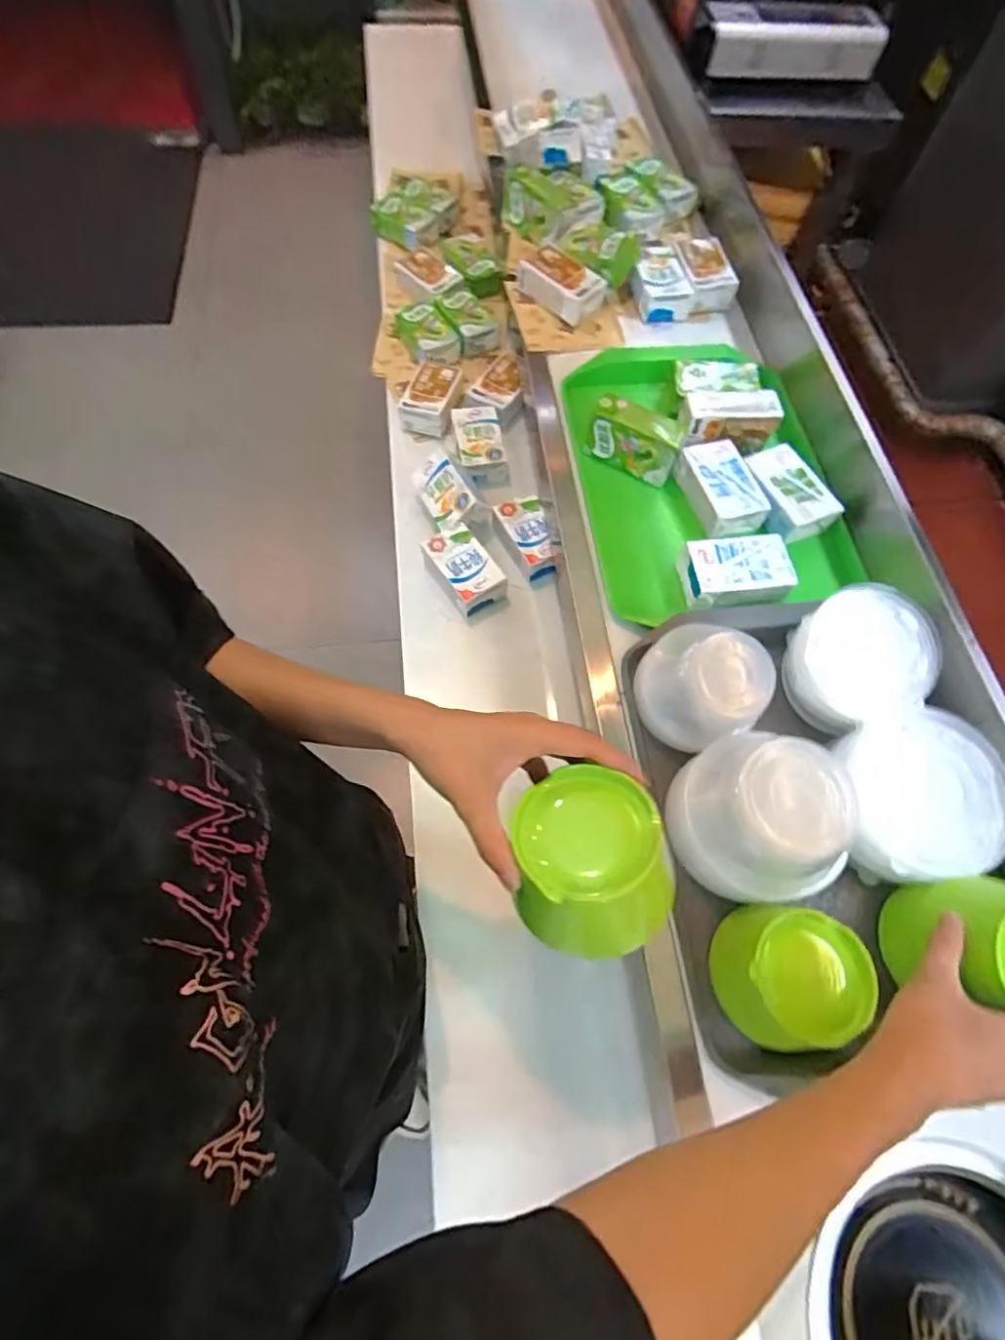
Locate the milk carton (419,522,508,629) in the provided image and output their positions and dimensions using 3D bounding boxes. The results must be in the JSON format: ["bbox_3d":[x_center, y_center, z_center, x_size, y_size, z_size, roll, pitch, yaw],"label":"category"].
[{"bbox_3d":[-0.047,-0.122,0.778,0.067,0.053,0.118,-29,70,-15],"label":"milk carton"}]

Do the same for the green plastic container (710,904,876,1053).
[{"bbox_3d":[0.223,0.240,0.472,0.093,0.069,0.098,14,65,4],"label":"green plastic container"}]

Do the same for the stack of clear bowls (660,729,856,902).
[{"bbox_3d":[0.208,0.118,0.506,0.117,0.109,0.134,7,65,1],"label":"stack of clear bowls"}]

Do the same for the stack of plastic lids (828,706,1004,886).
[{"bbox_3d":[0.366,0.113,0.536,0.130,0.070,0.137,0,65,-3],"label":"stack of plastic lids"}]

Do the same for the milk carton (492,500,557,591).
[{"bbox_3d":[0.034,-0.173,0.795,0.061,0.051,0.116,-19,80,-11],"label":"milk carton"}]

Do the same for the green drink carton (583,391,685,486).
[{"bbox_3d":[0.153,-0.271,0.708,0.106,0.066,0.044,23,66,8],"label":"green drink carton"}]

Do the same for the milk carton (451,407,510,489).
[{"bbox_3d":[-0.032,-0.319,0.871,0.069,0.052,0.109,-10,66,-7],"label":"milk carton"}]

